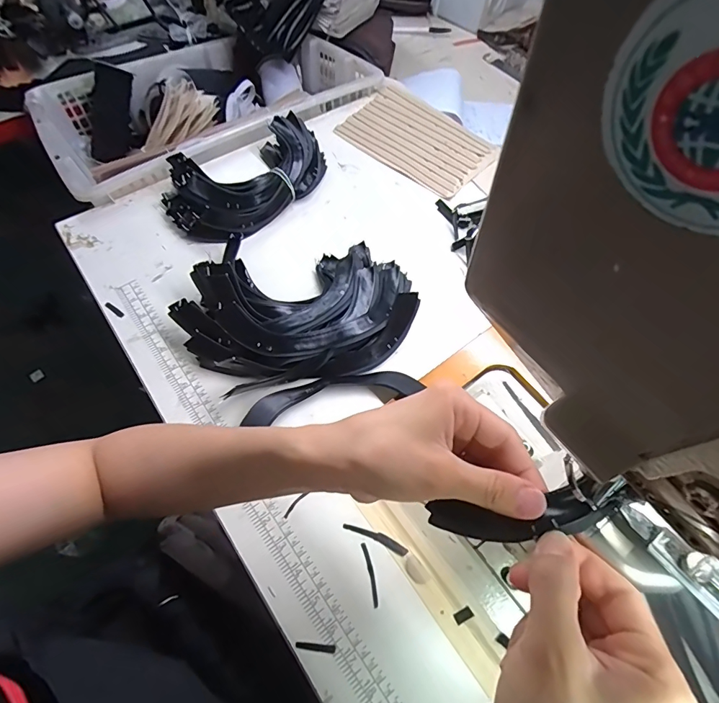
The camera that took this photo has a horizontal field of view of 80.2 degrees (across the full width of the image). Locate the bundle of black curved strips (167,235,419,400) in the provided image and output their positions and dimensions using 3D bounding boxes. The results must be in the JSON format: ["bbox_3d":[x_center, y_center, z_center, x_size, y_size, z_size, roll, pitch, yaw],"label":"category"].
[{"bbox_3d":[-0.065,-0.051,0.450,0.242,0.059,0.162,-13,64,-10],"label":"bundle of black curved strips"}]

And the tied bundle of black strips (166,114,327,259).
[{"bbox_3d":[-0.147,-0.224,0.533,0.148,0.065,0.206,29,65,12],"label":"tied bundle of black strips"}]

